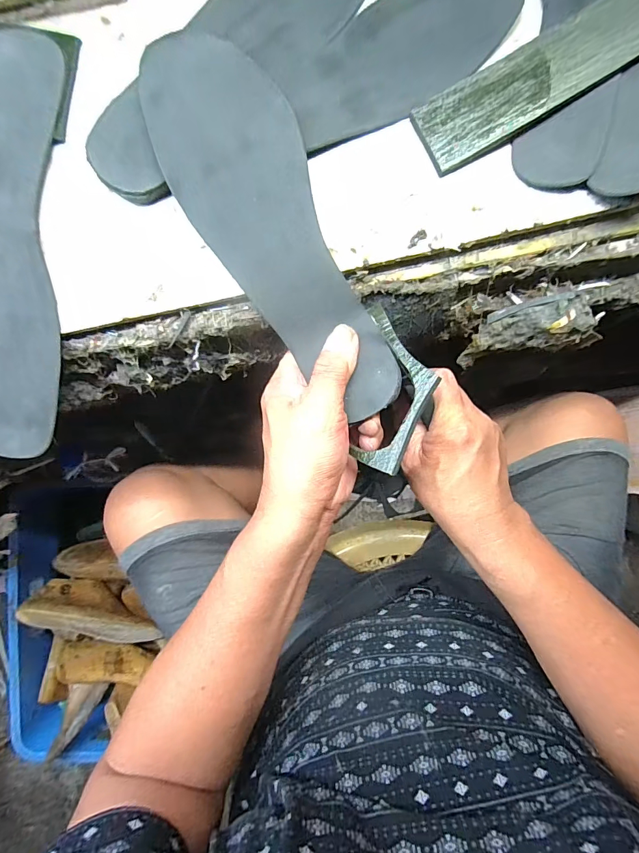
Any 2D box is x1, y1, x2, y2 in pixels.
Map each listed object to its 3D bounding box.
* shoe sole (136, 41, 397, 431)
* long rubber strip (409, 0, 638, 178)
[{"bbox_3d":[-0.032,-0.125,0.254,0.080,0.029,0.260,-25,98,1],"label":"shoe sole"},{"bbox_3d":[0.186,-0.243,0.235,0.262,0.007,0.044,-27,91,8],"label":"long rubber strip"}]

